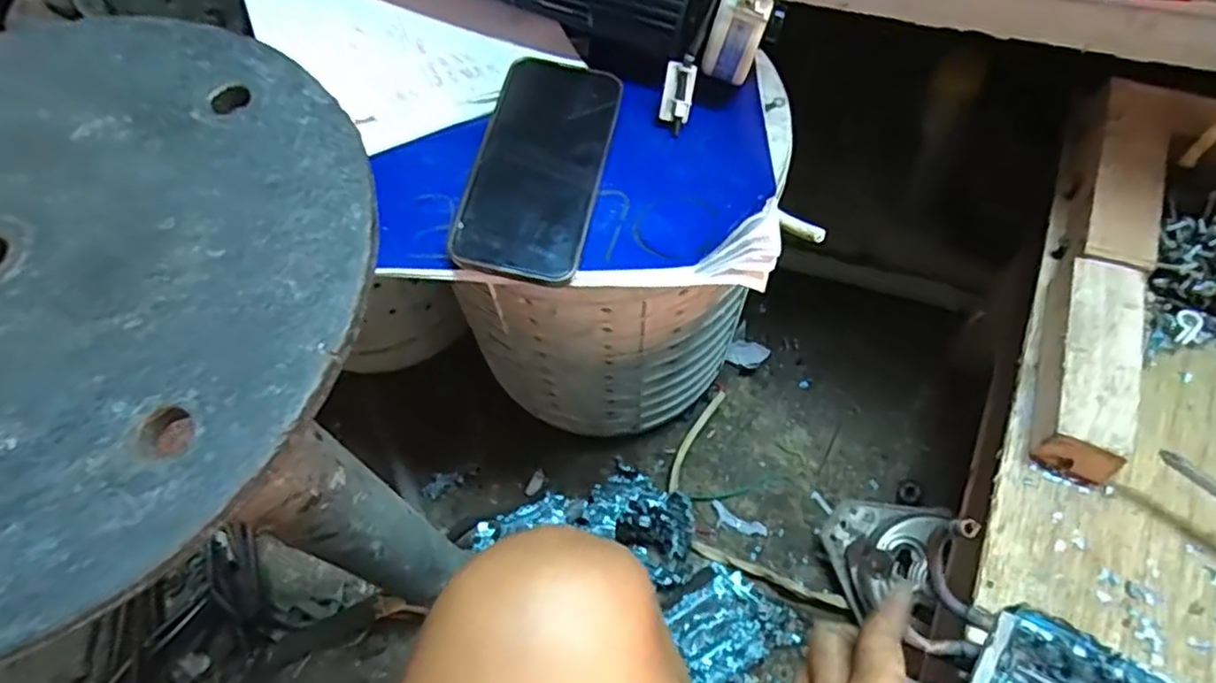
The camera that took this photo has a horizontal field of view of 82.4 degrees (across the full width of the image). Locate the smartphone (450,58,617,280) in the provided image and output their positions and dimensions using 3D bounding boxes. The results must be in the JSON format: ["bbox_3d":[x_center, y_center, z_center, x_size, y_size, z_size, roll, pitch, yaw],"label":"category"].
[{"bbox_3d":[-0.042,-0.115,0.443,0.078,0.010,0.163,13,67,0],"label":"smartphone"}]

